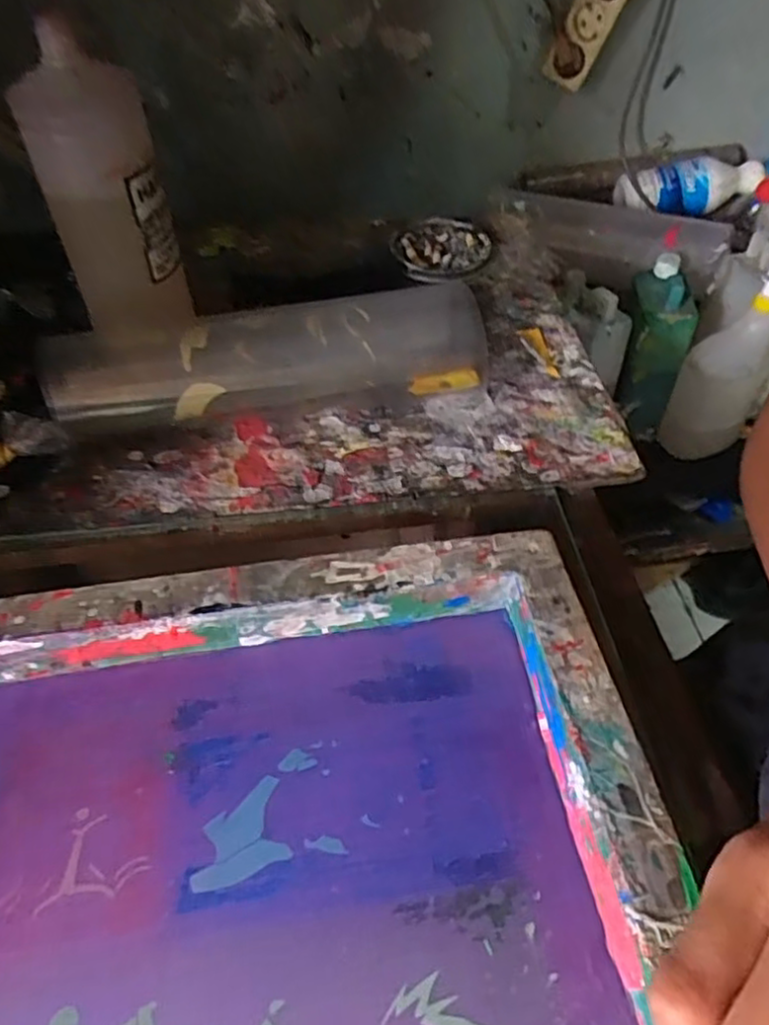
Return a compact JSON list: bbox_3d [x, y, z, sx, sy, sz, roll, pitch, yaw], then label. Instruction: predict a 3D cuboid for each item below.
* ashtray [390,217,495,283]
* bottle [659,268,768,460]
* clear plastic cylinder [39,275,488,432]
[{"bbox_3d":[0.057,-0.263,0.678,0.096,0.018,0.093,-1,50,-2],"label":"ashtray"},{"bbox_3d":[0.432,-0.195,0.819,0.081,0.283,0.110,38,39,27],"label":"bottle"},{"bbox_3d":[-0.083,-0.117,0.522,0.324,0.069,0.067,-11,51,-10],"label":"clear plastic cylinder"}]

